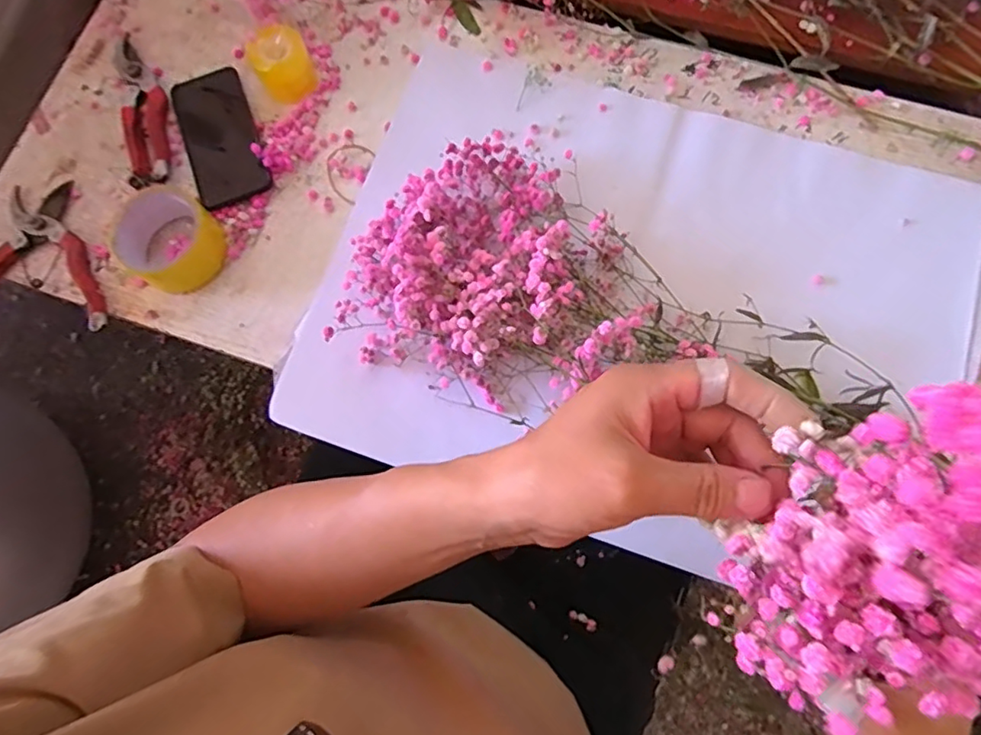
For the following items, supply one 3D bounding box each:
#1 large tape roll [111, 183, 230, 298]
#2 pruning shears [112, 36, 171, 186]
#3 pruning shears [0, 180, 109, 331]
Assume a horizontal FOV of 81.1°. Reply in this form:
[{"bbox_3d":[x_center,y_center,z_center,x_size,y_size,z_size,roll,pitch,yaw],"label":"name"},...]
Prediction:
[{"bbox_3d":[-0.311,-0.123,0.558,0.086,0.043,0.090,0,75,2],"label":"large tape roll"},{"bbox_3d":[-0.376,-0.285,0.614,0.055,0.017,0.199,-20,76,-3],"label":"pruning shears"},{"bbox_3d":[-0.453,-0.116,0.576,0.172,0.020,0.153,3,76,3],"label":"pruning shears"}]

